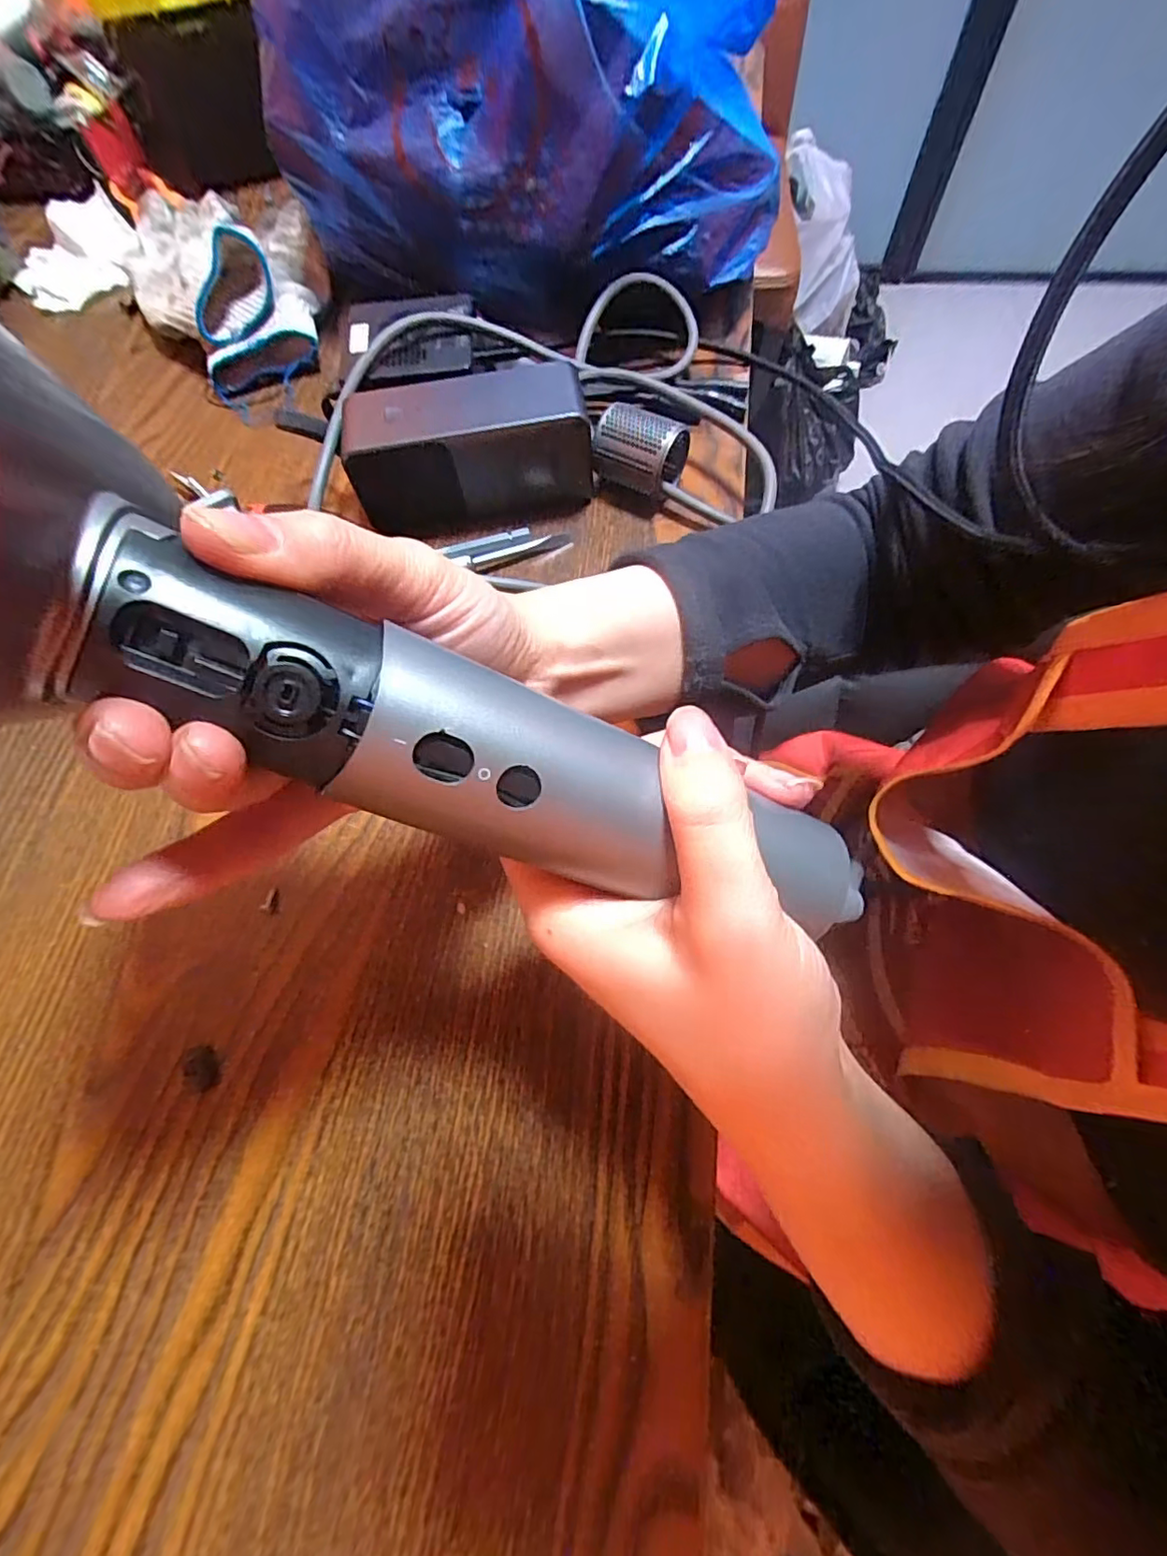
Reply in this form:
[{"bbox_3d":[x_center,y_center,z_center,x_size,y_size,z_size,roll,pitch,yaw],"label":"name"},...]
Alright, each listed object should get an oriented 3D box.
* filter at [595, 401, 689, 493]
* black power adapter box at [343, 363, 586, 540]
[{"bbox_3d":[0.032,-0.182,0.330,0.048,0.038,0.031,21,68,10],"label":"filter"},{"bbox_3d":[-0.062,-0.184,0.322,0.132,0.061,0.046,-10,66,-4],"label":"black power adapter box"}]

